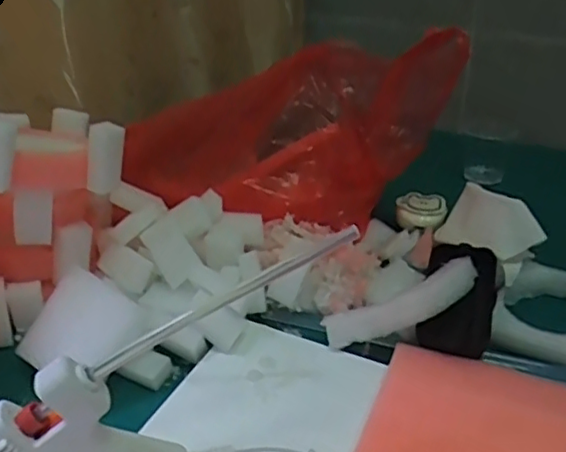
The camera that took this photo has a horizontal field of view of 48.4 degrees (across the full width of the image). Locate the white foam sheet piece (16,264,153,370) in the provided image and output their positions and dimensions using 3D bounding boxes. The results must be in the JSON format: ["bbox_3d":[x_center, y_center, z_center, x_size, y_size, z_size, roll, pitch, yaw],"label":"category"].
[{"bbox_3d":[-0.140,0.073,0.439,0.068,0.011,0.073,31,75,15],"label":"white foam sheet piece"}]

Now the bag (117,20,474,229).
[{"bbox_3d":[0.006,-0.066,0.563,0.321,0.153,0.101,-12,29,12],"label":"bag"}]

